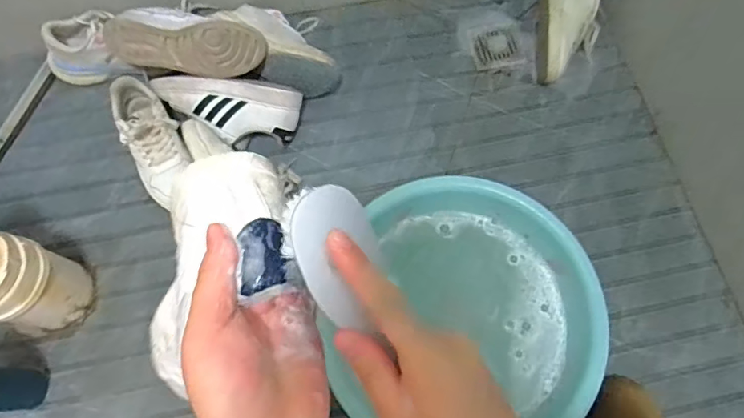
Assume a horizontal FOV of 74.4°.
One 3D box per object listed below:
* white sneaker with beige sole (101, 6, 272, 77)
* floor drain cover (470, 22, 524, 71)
[{"bbox_3d":[-0.305,-0.284,0.821,0.257,0.092,0.077,1,45,-2],"label":"white sneaker with beige sole"},{"bbox_3d":[0.240,-0.315,0.941,0.092,0.007,0.088,-9,70,-6],"label":"floor drain cover"}]

